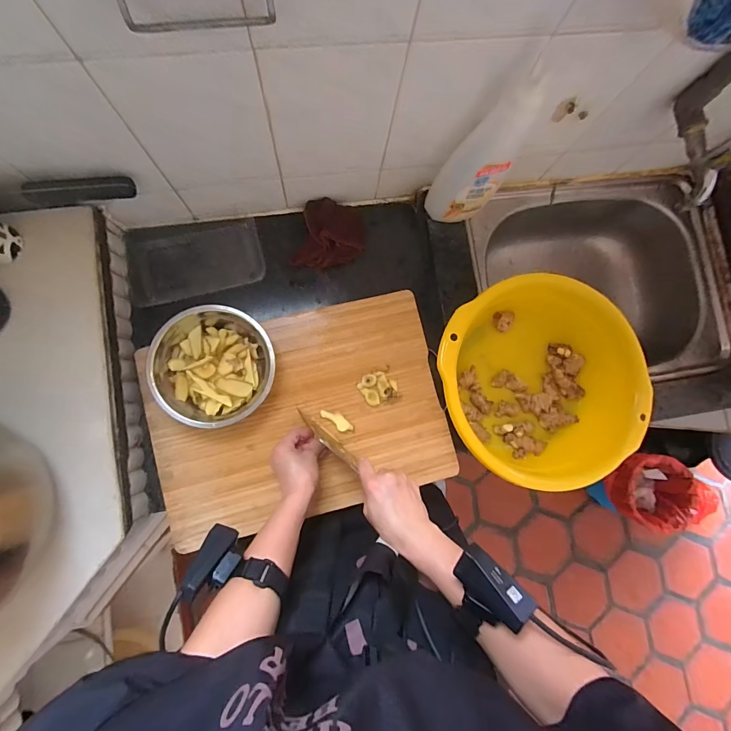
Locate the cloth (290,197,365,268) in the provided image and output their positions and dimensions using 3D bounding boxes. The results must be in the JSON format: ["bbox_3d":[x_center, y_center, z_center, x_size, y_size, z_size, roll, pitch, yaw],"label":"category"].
[{"bbox_3d":[-0.055,-0.214,0.606,0.103,0.024,0.110,12,83,-4],"label":"cloth"}]

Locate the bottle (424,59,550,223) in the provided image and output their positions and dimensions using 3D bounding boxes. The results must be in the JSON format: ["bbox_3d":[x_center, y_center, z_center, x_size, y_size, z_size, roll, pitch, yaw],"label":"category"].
[{"bbox_3d":[0.155,-0.276,0.496,0.081,0.225,0.053,-7,85,-7],"label":"bottle"}]

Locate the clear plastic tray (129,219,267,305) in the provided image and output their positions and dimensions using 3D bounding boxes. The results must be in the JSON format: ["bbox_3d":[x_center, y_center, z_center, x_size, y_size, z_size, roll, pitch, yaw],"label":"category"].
[{"bbox_3d":[-0.270,-0.171,0.583,0.207,0.039,0.113,-12,85,-7],"label":"clear plastic tray"}]

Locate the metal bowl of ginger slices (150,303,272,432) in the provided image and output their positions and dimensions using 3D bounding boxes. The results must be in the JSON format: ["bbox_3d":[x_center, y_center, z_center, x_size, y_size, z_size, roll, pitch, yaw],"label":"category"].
[{"bbox_3d":[-0.217,0.001,0.534,0.160,0.066,0.169,1,84,-6],"label":"metal bowl of ginger slices"}]

